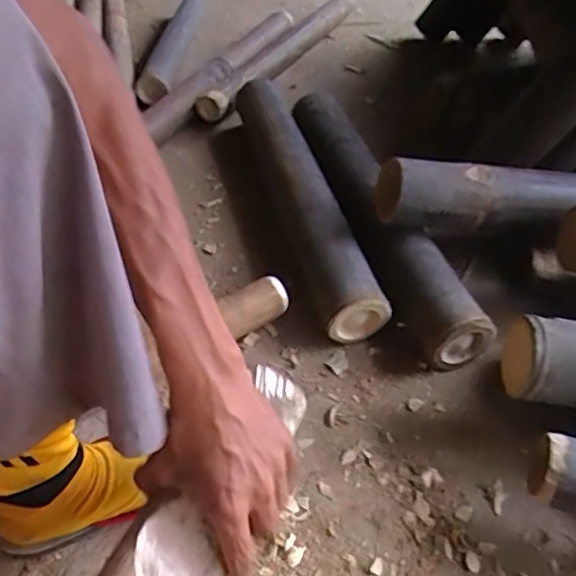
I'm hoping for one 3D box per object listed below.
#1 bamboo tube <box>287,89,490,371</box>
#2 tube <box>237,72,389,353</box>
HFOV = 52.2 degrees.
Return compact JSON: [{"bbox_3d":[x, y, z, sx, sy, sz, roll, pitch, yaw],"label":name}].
[{"bbox_3d":[0.112,-0.112,0.822,0.092,0.080,0.522,-10,48,-12],"label":"bamboo tube"},{"bbox_3d":[0.012,-0.142,0.844,0.076,0.079,0.520,-10,48,-12],"label":"tube"}]

